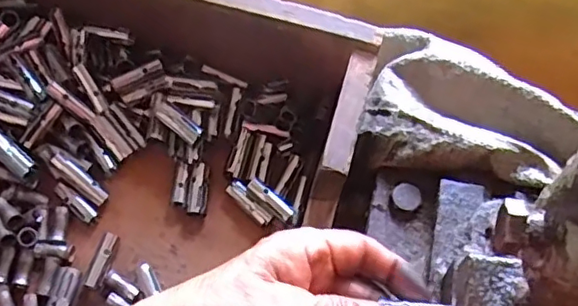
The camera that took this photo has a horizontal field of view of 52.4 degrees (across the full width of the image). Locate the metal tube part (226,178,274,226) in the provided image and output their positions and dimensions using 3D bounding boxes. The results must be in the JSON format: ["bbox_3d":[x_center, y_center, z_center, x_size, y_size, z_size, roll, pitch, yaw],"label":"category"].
[{"bbox_3d":[-0.027,0.034,0.407,0.011,0.009,0.039,-42,69,-17],"label":"metal tube part"}]

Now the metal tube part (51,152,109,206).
[{"bbox_3d":[-0.144,0.018,0.405,0.045,0.007,0.012,43,71,-4],"label":"metal tube part"}]

